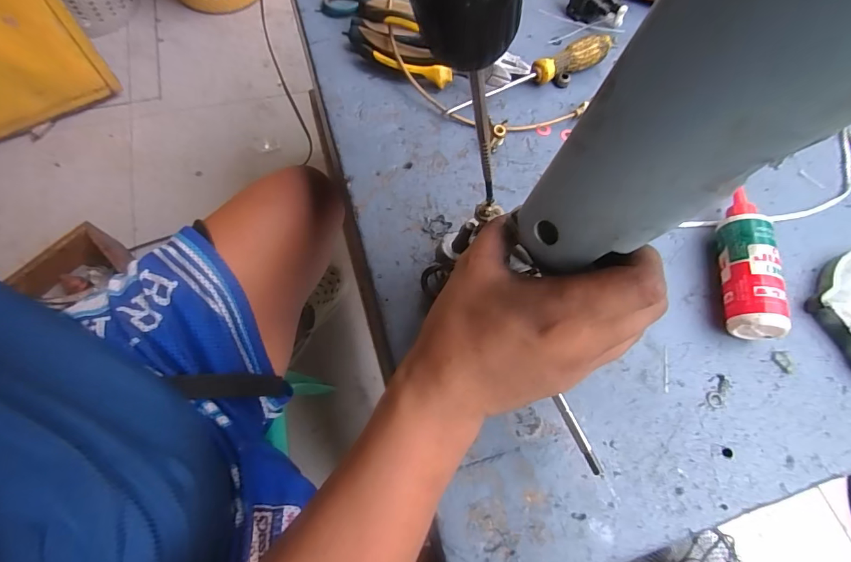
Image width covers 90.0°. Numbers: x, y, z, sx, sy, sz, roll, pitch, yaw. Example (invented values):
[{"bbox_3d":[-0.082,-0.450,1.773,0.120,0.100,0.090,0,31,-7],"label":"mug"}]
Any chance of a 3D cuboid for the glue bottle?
[{"bbox_3d":[0.279,-0.017,0.378,0.035,0.044,0.136,9,65,1],"label":"glue bottle"}]

